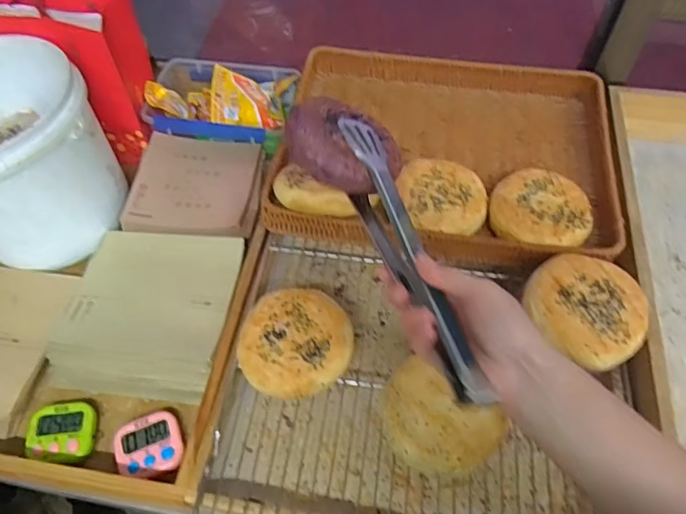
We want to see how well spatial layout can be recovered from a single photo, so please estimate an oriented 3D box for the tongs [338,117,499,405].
[{"bbox_3d":[0.048,-0.010,0.432,0.036,0.049,0.279,-15,56,-8],"label":"tongs"}]

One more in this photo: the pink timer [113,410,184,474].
[{"bbox_3d":[-0.196,0.192,0.542,0.063,0.015,0.061,-20,59,-11],"label":"pink timer"}]

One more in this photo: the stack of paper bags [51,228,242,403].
[{"bbox_3d":[-0.218,0.057,0.613,0.180,0.044,0.185,6,57,5],"label":"stack of paper bags"}]

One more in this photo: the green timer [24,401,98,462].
[{"bbox_3d":[-0.288,0.179,0.547,0.063,0.013,0.060,-4,57,-1],"label":"green timer"}]

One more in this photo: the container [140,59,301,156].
[{"bbox_3d":[-0.172,-0.217,0.772,0.204,0.063,0.154,9,58,7],"label":"container"}]

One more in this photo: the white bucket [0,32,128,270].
[{"bbox_3d":[-0.388,-0.122,0.627,0.218,0.169,0.199,-1,57,1],"label":"white bucket"}]

